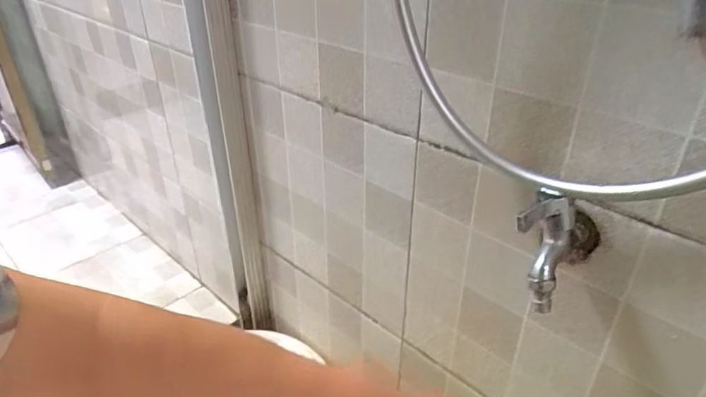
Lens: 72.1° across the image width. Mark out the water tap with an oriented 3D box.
[{"bbox_3d":[0.164,0.035,0.397,0.069,0.082,0.047,-26,40,-36],"label":"water tap"}]

